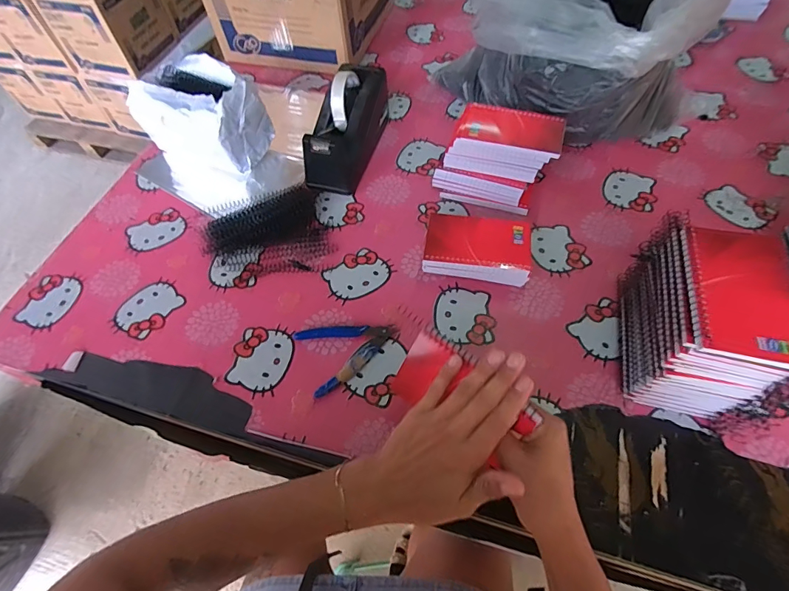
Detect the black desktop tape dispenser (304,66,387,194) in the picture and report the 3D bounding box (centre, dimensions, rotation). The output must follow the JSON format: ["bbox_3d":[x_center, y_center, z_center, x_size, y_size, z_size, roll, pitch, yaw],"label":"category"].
[{"bbox_3d":[-0.072,-0.262,0.641,0.075,0.112,0.202,15,59,12],"label":"black desktop tape dispenser"}]

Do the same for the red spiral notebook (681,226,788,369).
[{"bbox_3d":[0.295,-0.003,0.354,0.084,0.009,0.129,11,58,9],"label":"red spiral notebook"}]

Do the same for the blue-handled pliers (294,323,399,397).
[{"bbox_3d":[-0.063,0.054,0.500,0.117,0.012,0.087,-34,62,-18],"label":"blue-handled pliers"}]

